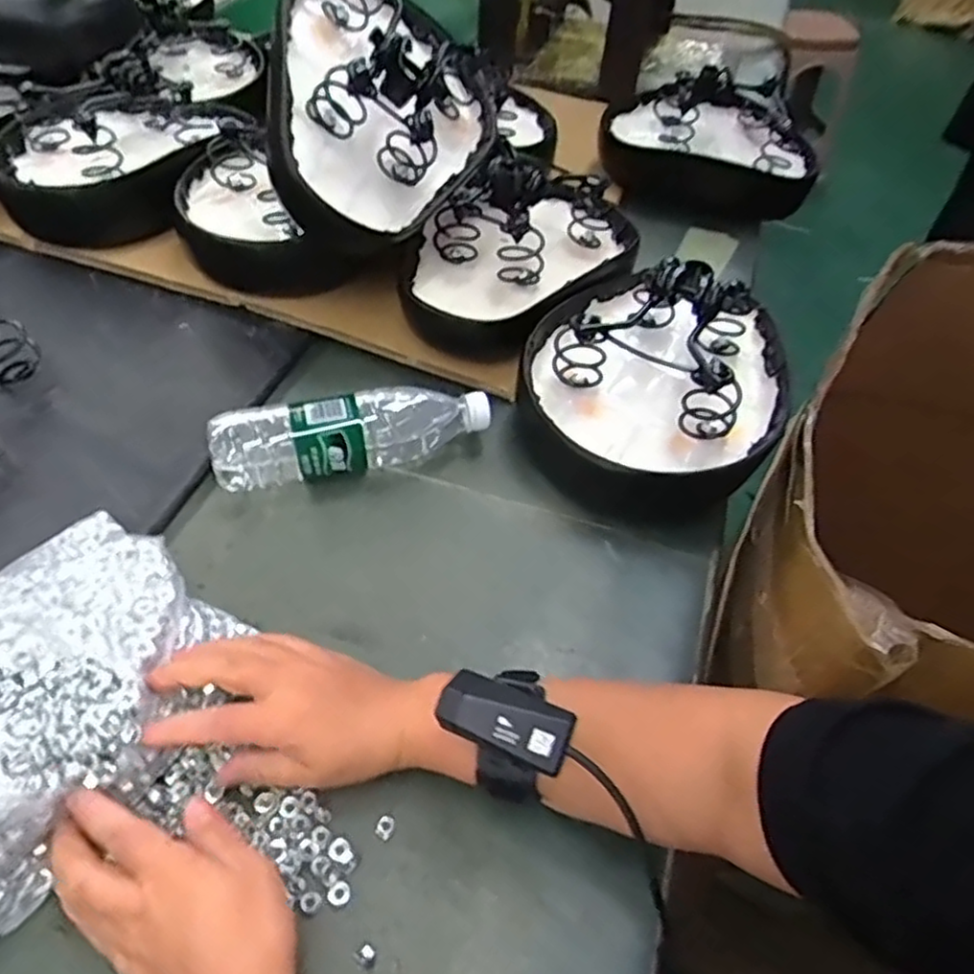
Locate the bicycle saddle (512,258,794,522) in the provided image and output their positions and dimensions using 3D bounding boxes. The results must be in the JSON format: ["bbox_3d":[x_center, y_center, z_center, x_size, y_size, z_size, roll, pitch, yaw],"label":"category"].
[{"bbox_3d":[0.146,-0.097,0.613,0.214,0.137,0.230,3,51,-3],"label":"bicycle saddle"}]

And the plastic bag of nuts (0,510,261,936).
[{"bbox_3d":[-0.281,0.130,0.423,0.175,0.060,0.238,27,54,16],"label":"plastic bag of nuts"}]

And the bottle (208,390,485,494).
[{"bbox_3d":[-0.115,-0.051,0.598,0.224,0.059,0.065,-15,54,-17],"label":"bottle"}]

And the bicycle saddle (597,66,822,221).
[{"bbox_3d":[0.299,-0.460,0.928,0.272,0.122,0.189,29,55,19],"label":"bicycle saddle"}]

